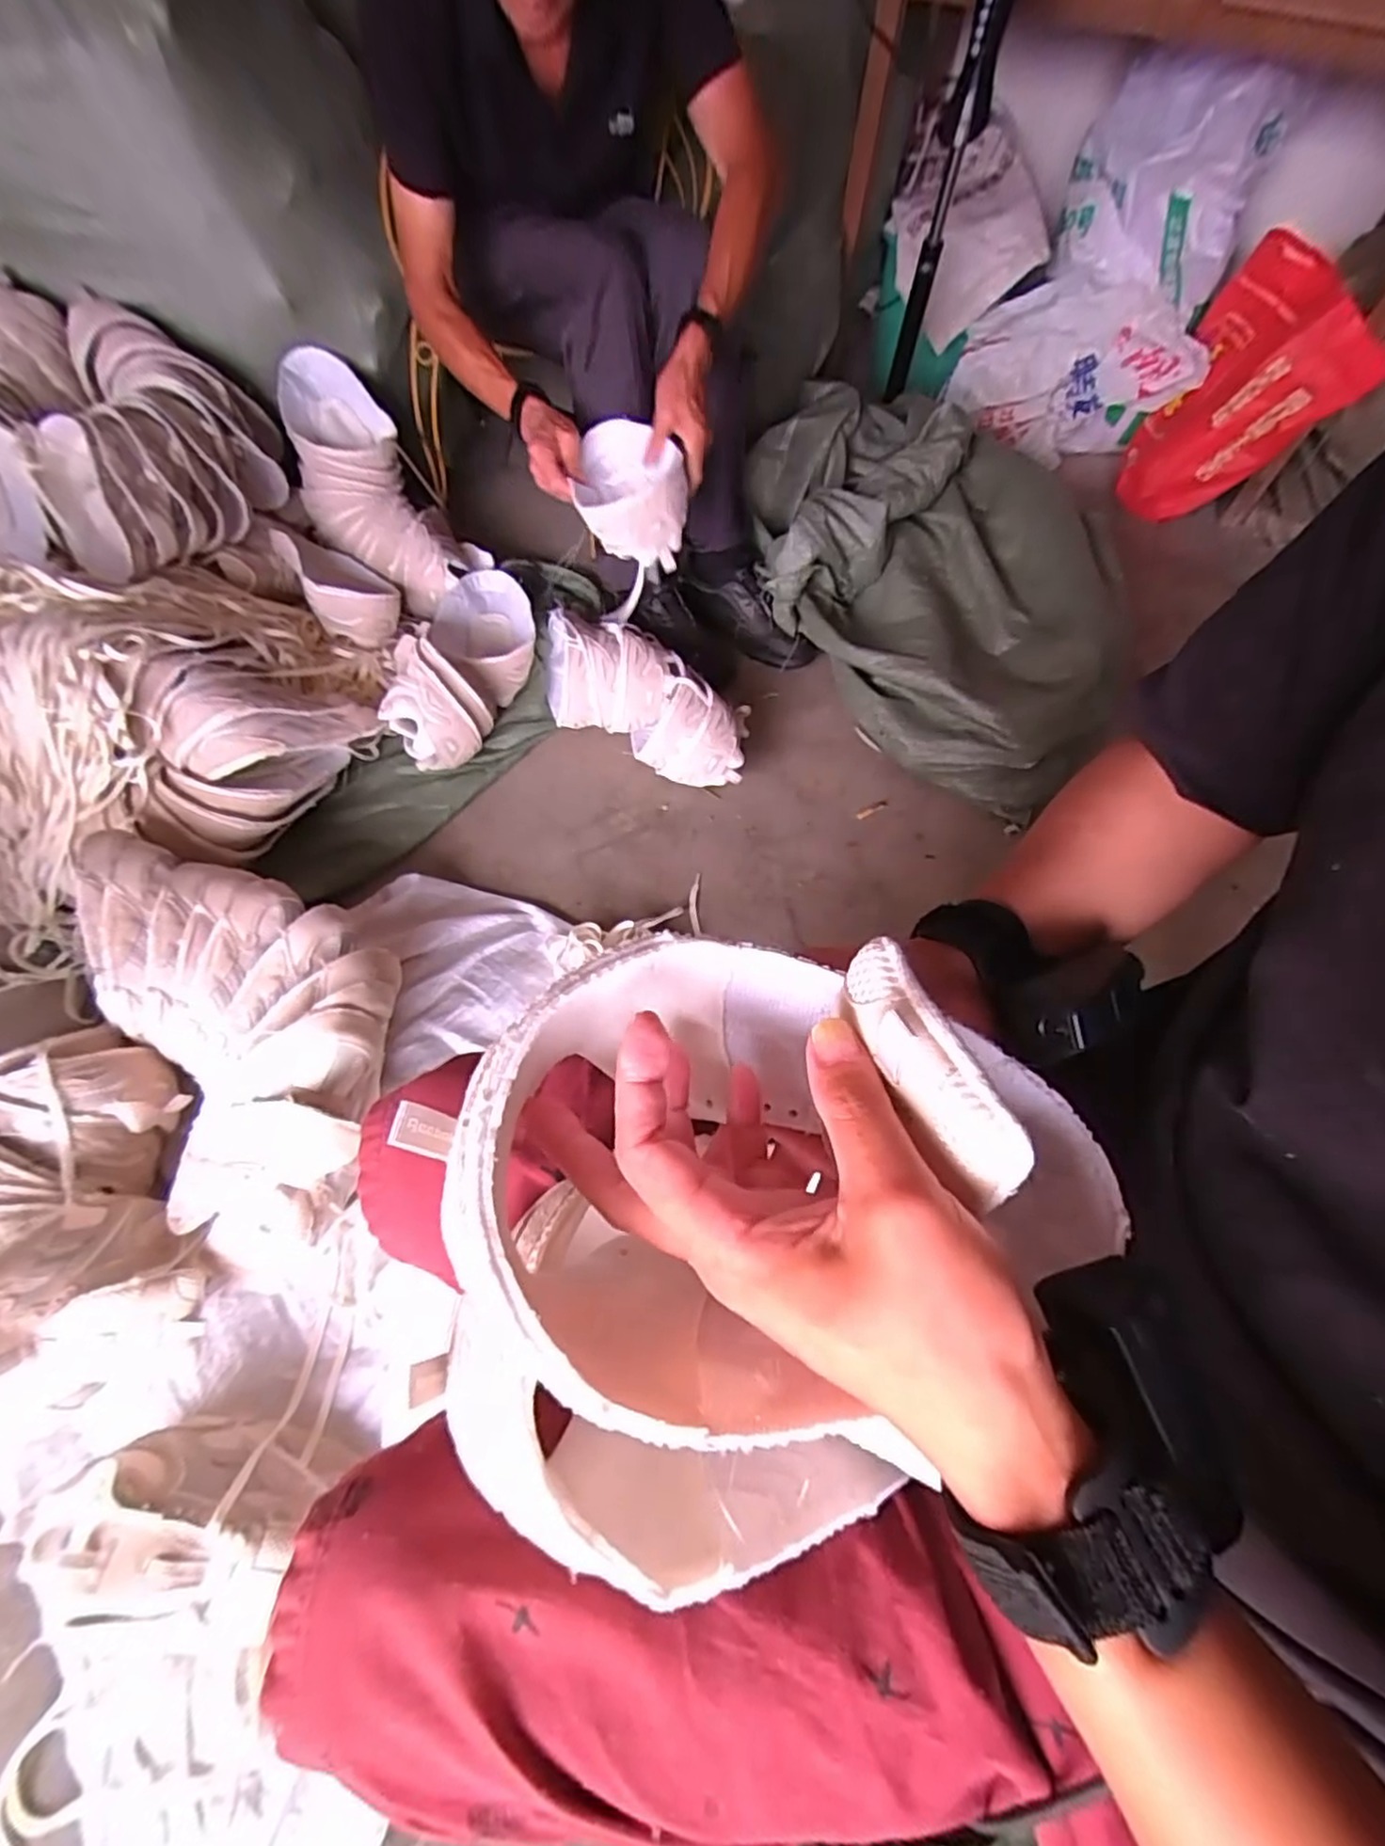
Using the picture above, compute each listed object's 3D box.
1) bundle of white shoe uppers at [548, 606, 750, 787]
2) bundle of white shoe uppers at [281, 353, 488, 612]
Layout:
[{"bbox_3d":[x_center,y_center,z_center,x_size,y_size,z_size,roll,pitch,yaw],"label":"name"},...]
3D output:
[{"bbox_3d":[-0.089,-0.364,1.136,0.414,0.147,0.162,31,60,15],"label":"bundle of white shoe uppers"},{"bbox_3d":[-0.553,-0.752,1.240,0.227,0.106,0.490,-29,87,-21],"label":"bundle of white shoe uppers"}]

